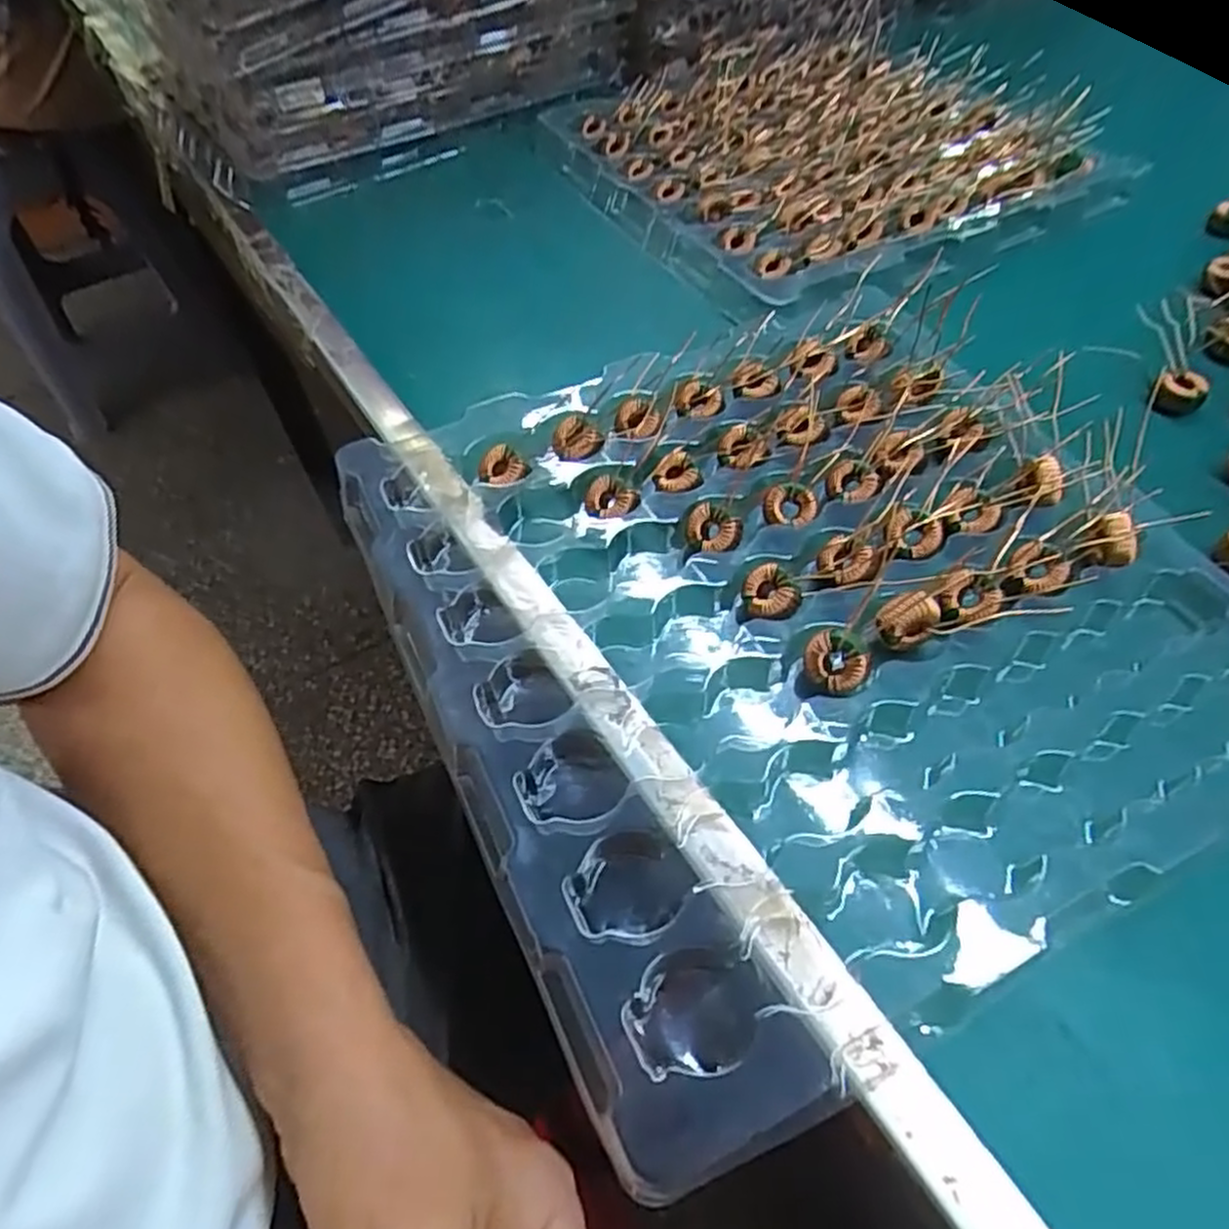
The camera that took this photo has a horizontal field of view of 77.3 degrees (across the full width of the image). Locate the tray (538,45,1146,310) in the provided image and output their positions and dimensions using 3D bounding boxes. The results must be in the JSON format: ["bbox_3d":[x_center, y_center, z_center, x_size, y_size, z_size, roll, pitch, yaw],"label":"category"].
[{"bbox_3d":[0.130,-0.323,0.530,0.277,0.027,0.314,-25,58,-15],"label":"tray"}]

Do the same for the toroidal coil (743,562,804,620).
[{"bbox_3d":[0.059,-0.009,0.287,0.021,0.007,0.023,11,56,9],"label":"toroidal coil"}]

